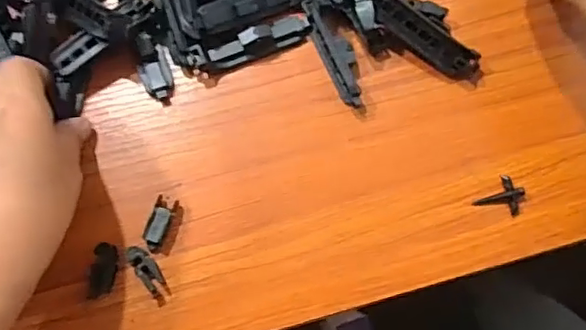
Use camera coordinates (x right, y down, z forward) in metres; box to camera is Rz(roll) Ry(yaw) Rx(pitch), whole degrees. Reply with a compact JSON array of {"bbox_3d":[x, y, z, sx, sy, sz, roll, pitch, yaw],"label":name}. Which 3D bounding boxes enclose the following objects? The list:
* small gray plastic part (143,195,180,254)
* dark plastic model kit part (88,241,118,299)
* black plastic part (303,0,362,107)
[{"bbox_3d":[-0.074,0.033,0.323,0.011,0.008,0.030,16,74,3],"label":"small gray plastic part"},{"bbox_3d":[-0.102,0.057,0.314,0.010,0.014,0.029,2,74,-1],"label":"dark plastic model kit part"},{"bbox_3d":[0.026,-0.068,0.348,0.016,0.017,0.069,-22,76,-7],"label":"black plastic part"}]

